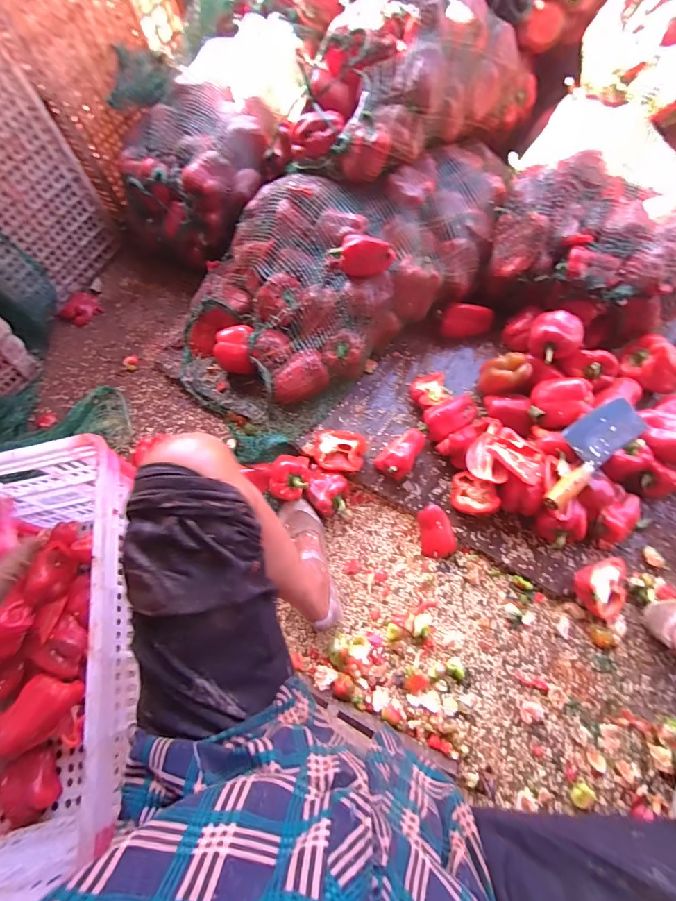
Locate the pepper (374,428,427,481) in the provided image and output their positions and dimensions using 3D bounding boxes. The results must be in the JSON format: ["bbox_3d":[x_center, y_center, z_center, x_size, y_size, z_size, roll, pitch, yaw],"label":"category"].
[{"bbox_3d":[0.123,0.002,0.801,0.076,0.074,0.106,31,73,17],"label":"pepper"}]

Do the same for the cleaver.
[{"bbox_3d":[0.440,-0.004,0.716,0.263,0.038,0.086,-38,69,-11],"label":"cleaver"}]

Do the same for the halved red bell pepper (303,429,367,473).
[{"bbox_3d":[-0.010,0.000,0.823,0.131,0.041,0.078,11,68,10],"label":"halved red bell pepper"}]

